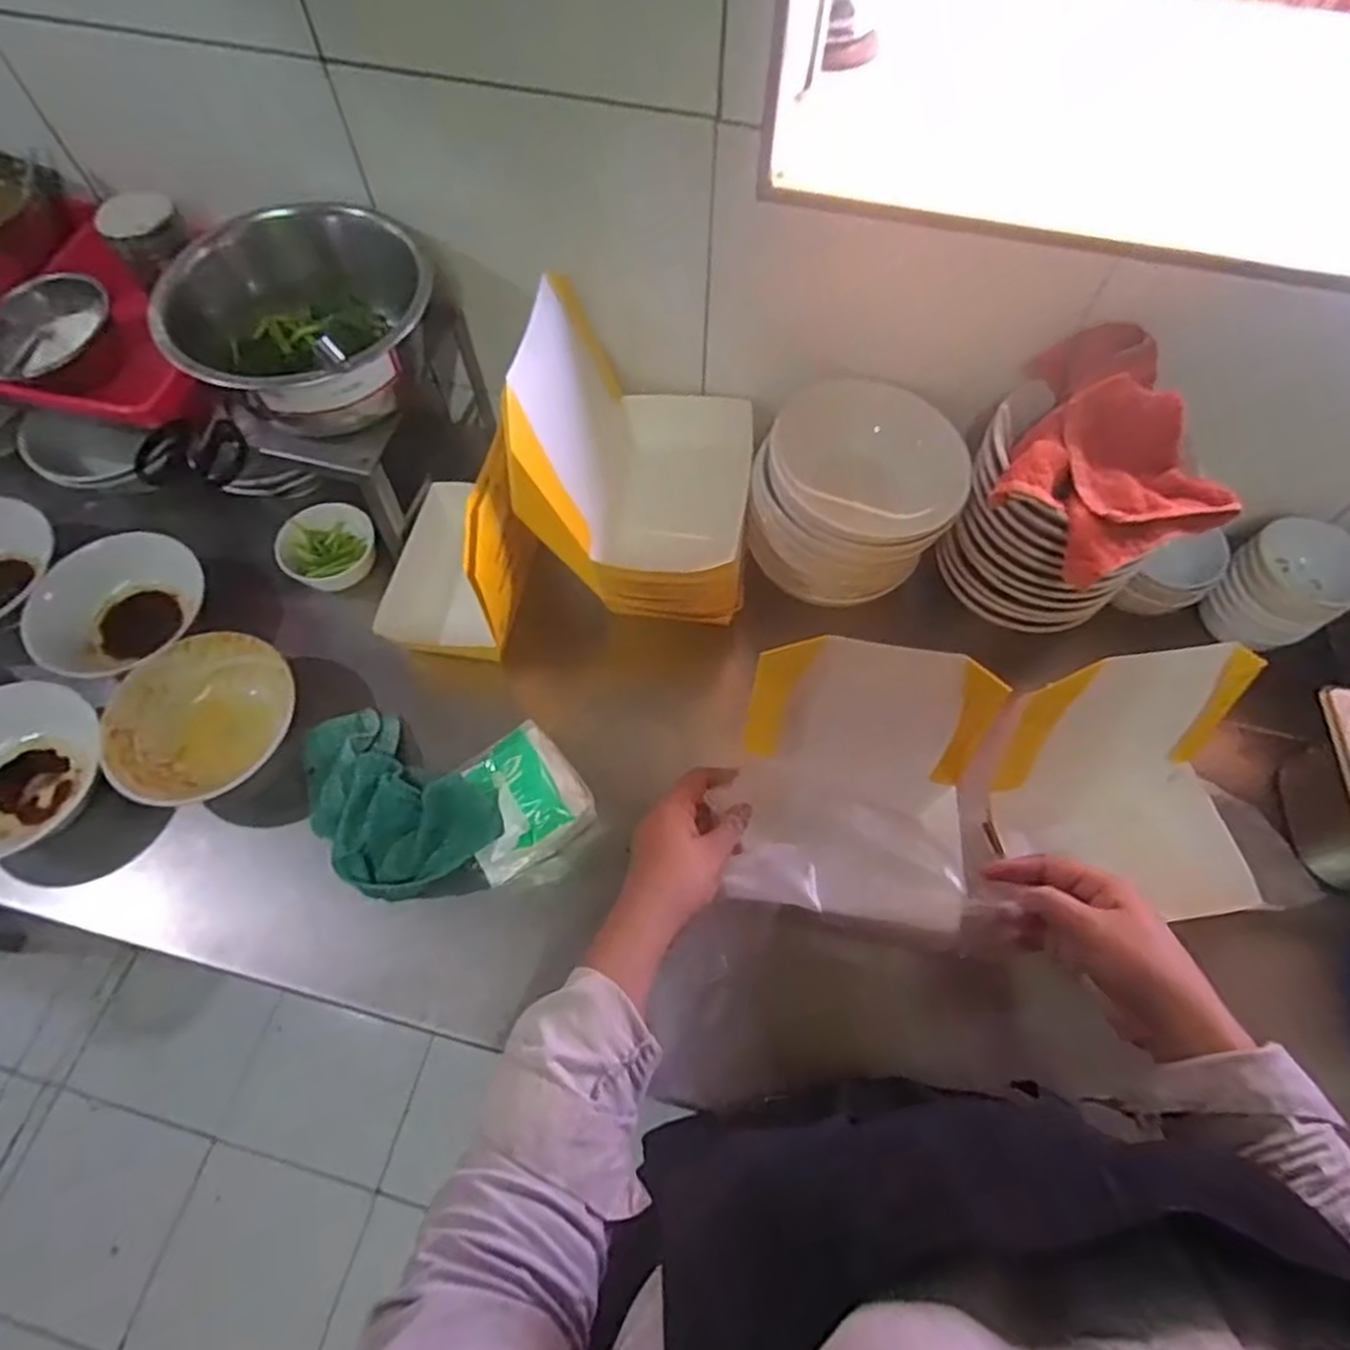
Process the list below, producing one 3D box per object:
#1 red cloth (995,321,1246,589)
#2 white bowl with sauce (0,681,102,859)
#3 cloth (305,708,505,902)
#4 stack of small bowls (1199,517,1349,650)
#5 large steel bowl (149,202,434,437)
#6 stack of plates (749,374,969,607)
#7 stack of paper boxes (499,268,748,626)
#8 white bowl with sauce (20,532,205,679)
[{"bbox_3d":[0.307,-0.169,0.544,0.143,0.058,0.185,-13,65,-7],"label":"red cloth"},{"bbox_3d":[-0.577,0.076,0.647,0.139,0.058,0.162,-9,64,-5],"label":"white bowl with sauce"},{"bbox_3d":[-0.242,0.105,0.608,0.186,0.059,0.116,35,69,15],"label":"cloth"},{"bbox_3d":[0.545,-0.080,0.664,0.079,0.086,0.092,-28,67,-13],"label":"stack of small bowls"},{"bbox_3d":[-0.298,-0.275,0.604,0.196,0.125,0.191,0,64,0],"label":"large steel bowl"},{"bbox_3d":[0.160,-0.158,0.665,0.163,0.122,0.142,23,66,10],"label":"stack of plates"},{"bbox_3d":[-0.021,-0.195,0.658,0.181,0.231,0.219,9,64,4],"label":"stack of paper boxes"},{"bbox_3d":[-0.510,-0.052,0.684,0.129,0.088,0.121,-11,65,-6],"label":"white bowl with sauce"}]

